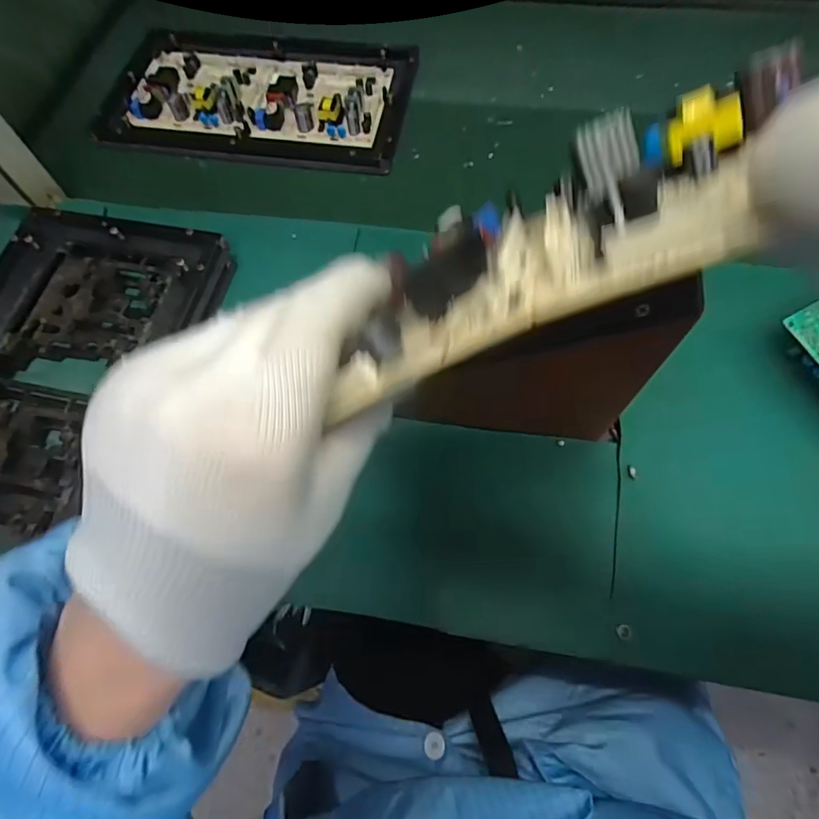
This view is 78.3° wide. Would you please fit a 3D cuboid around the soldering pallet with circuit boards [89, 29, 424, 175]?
[{"bbox_3d":[-0.162,-0.354,0.559,0.317,0.025,0.188,8,67,7],"label":"soldering pallet with circuit boards"}]

